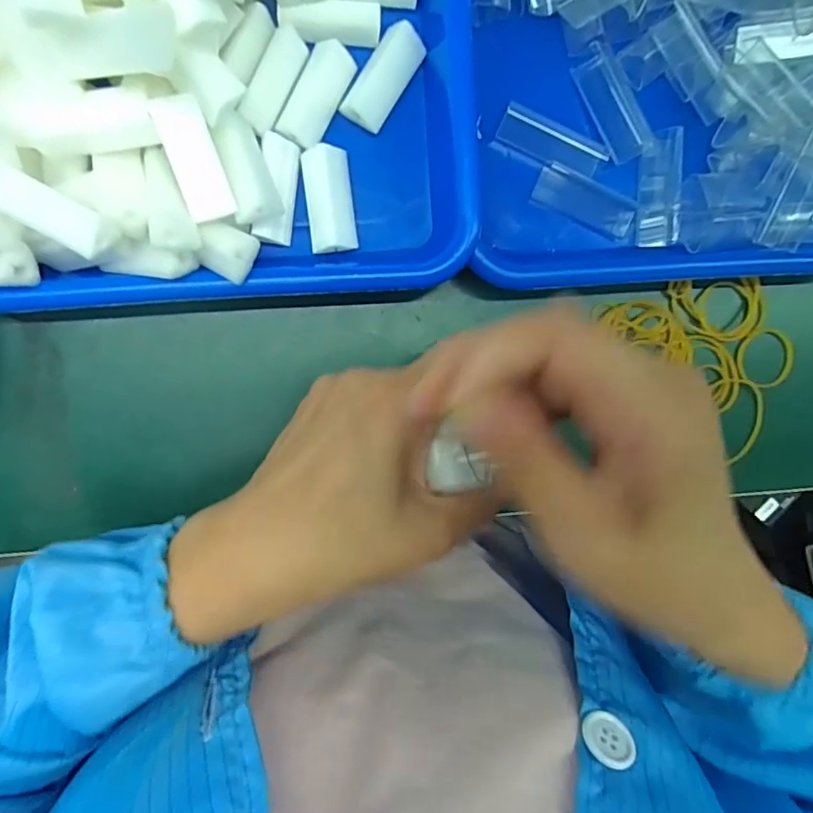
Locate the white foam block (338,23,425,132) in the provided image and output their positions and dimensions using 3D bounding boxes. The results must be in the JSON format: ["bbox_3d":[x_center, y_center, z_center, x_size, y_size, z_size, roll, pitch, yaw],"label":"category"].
[{"bbox_3d":[-0.010,-0.151,0.251,0.018,0.014,0.047,34,90,-8],"label":"white foam block"}]

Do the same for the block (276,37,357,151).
[{"bbox_3d":[-0.041,-0.142,0.248,0.020,0.010,0.047,25,91,-8],"label":"block"}]

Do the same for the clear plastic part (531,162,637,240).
[{"bbox_3d":[0.092,-0.105,0.275,0.053,0.004,0.020,22,92,-8],"label":"clear plastic part"}]

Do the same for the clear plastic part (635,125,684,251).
[{"bbox_3d":[0.129,-0.110,0.276,0.016,0.015,0.056,-10,119,-6],"label":"clear plastic part"}]

